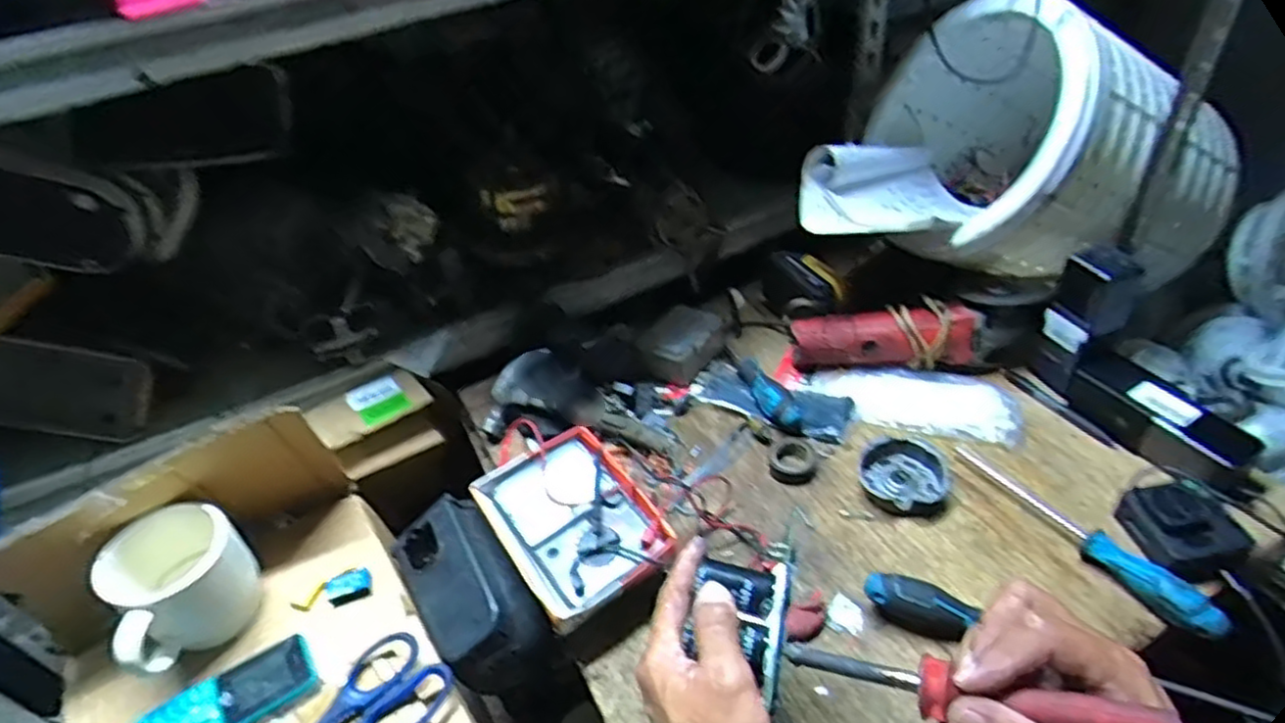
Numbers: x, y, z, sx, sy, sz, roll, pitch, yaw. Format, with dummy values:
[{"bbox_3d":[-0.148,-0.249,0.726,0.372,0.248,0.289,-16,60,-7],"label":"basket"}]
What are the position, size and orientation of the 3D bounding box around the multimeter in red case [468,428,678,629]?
[{"bbox_3d":[-0.065,0.144,0.659,0.131,0.029,0.167,-28,45,-22],"label":"multimeter in red case"}]

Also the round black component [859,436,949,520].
[{"bbox_3d":[0.264,0.112,0.717,0.082,0.026,0.096,2,42,11],"label":"round black component"}]

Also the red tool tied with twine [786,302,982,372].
[{"bbox_3d":[0.278,-0.026,0.824,0.201,0.068,0.049,-1,41,7],"label":"red tool tied with twine"}]

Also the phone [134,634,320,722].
[{"bbox_3d":[-0.323,0.266,0.556,0.128,0.009,0.054,-25,44,-19],"label":"phone"}]

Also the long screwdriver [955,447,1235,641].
[{"bbox_3d":[0.391,0.148,0.644,0.027,0.032,0.249,-25,44,-18],"label":"long screwdriver"}]

